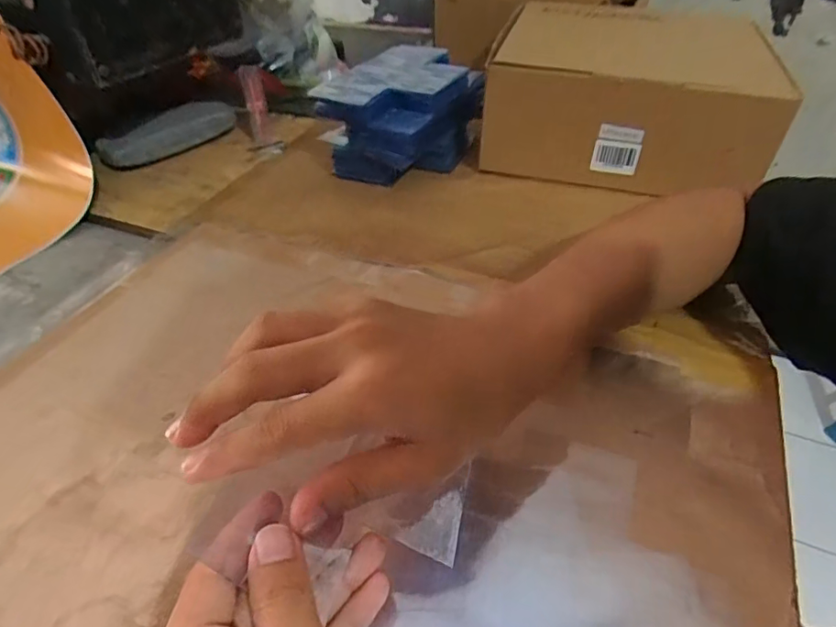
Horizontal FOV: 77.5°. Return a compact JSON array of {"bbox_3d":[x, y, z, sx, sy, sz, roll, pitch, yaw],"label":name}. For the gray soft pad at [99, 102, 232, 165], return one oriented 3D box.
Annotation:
[{"bbox_3d":[-0.282,-0.213,0.609,0.047,0.037,0.165,26,49,29],"label":"gray soft pad"}]

